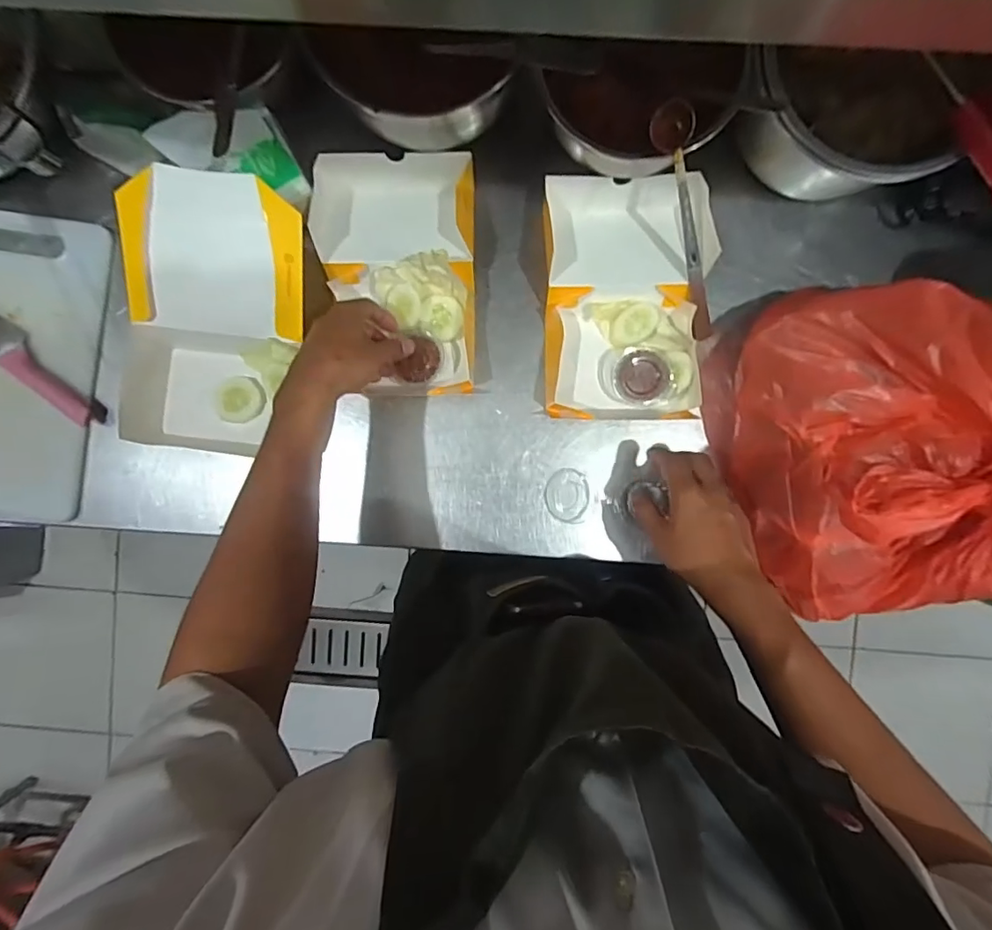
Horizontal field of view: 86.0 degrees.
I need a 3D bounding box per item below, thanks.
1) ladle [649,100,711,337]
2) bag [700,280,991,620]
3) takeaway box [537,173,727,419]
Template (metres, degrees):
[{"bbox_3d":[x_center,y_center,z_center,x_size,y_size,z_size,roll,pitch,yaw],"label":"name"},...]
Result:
[{"bbox_3d":[0.190,-0.230,0.522,0.052,0.056,0.221,-22,121,2],"label":"ladle"},{"bbox_3d":[0.339,-0.014,0.481,0.210,0.214,0.301,-14,92,2],"label":"bag"},{"bbox_3d":[0.135,-0.173,0.561,0.163,0.059,0.246,0,92,1],"label":"takeaway box"}]

